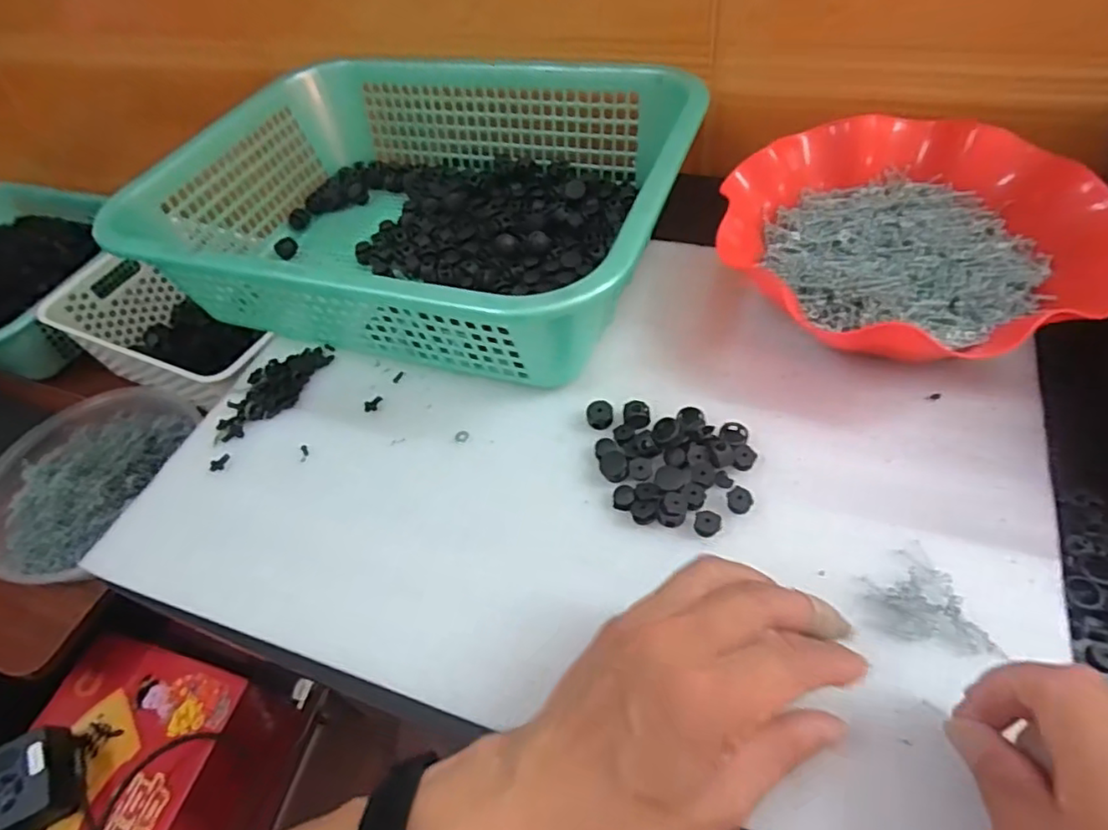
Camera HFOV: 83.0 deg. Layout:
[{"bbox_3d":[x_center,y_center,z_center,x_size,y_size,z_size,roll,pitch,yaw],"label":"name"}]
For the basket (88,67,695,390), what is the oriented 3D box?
[{"bbox_3d":[-0.105,-0.168,0.485,0.388,0.105,0.286,11,55,17],"label":"basket"}]

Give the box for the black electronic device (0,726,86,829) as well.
[{"bbox_3d":[-0.473,0.331,0.559,0.086,0.047,0.071,-26,53,-11],"label":"black electronic device"}]

